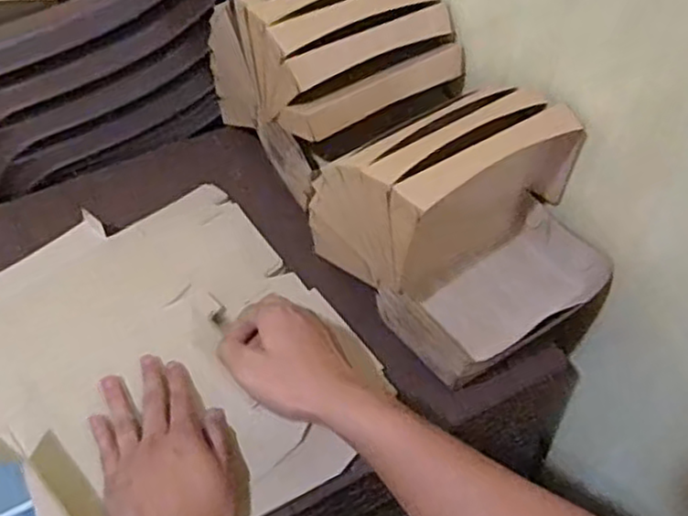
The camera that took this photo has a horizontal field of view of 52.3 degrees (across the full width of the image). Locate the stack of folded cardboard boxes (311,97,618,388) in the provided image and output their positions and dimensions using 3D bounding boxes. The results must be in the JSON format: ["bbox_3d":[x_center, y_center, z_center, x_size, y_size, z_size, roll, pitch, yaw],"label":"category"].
[{"bbox_3d":[0.109,-0.028,0.621,0.201,0.165,0.207,-25,57,-21],"label":"stack of folded cardboard boxes"}]

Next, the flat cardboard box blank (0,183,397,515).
[{"bbox_3d":[-0.165,0.088,0.610,0.314,0.029,0.336,-31,60,-25],"label":"flat cardboard box blank"}]

